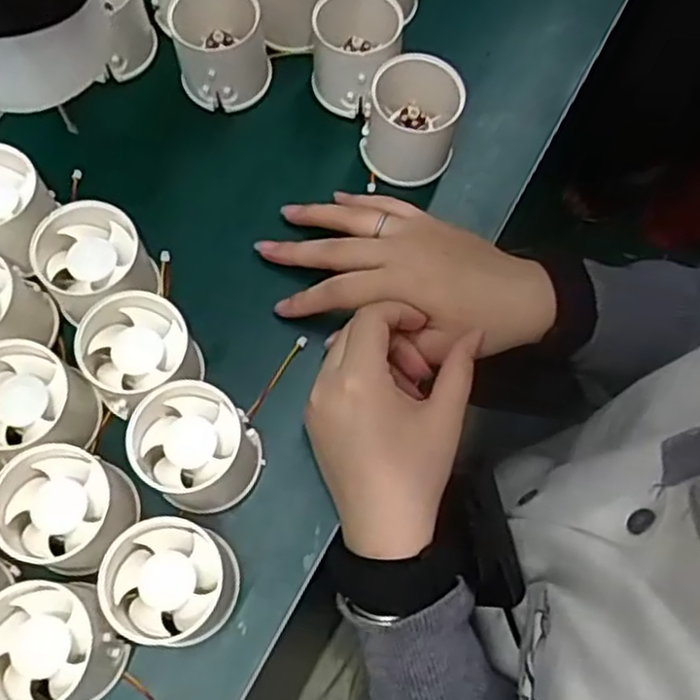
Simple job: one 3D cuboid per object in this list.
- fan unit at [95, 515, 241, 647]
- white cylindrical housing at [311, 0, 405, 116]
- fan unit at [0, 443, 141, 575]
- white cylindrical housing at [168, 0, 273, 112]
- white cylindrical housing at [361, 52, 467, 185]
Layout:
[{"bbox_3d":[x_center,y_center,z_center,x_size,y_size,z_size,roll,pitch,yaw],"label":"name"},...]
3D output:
[{"bbox_3d":[-0.080,0.105,0.330,0.051,0.051,0.052,1,70,-2],"label":"fan unit"},{"bbox_3d":[0.003,-0.176,0.438,0.051,0.059,0.051,1,70,-2],"label":"white cylindrical housing"},{"bbox_3d":[-0.129,0.072,0.331,0.055,0.039,0.053,1,70,-2],"label":"fan unit"},{"bbox_3d":[-0.078,-0.182,0.438,0.057,0.055,0.061,-1,70,-3],"label":"white cylindrical housing"},{"bbox_3d":[0.037,-0.133,0.423,0.052,0.056,0.052,1,70,-2],"label":"white cylindrical housing"}]

